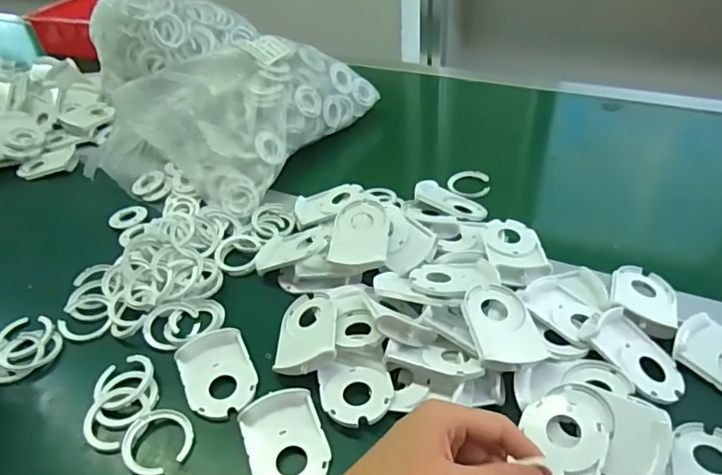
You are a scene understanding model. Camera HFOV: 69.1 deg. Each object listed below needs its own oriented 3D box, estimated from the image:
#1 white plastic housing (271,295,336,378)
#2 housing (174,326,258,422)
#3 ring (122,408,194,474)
[{"bbox_3d":[-0.045,0.084,0.463,0.055,0.014,0.082,-21,34,16],"label":"white plastic housing"},{"bbox_3d":[-0.123,0.114,0.450,0.058,0.011,0.084,-20,42,-18],"label":"housing"},{"bbox_3d":[-0.156,0.156,0.407,0.048,0.011,0.052,-3,39,2],"label":"ring"}]

